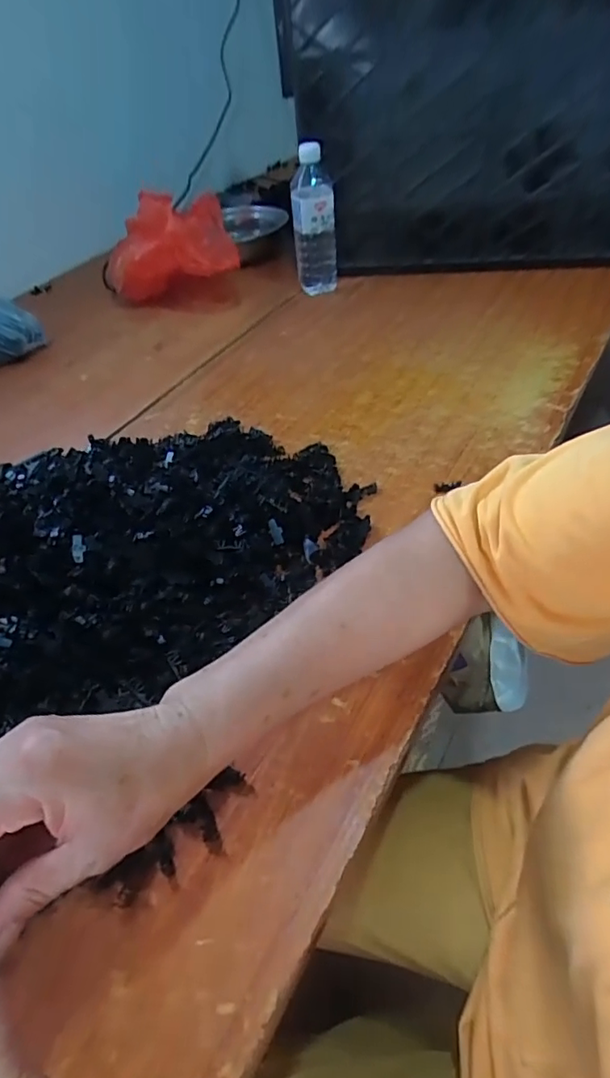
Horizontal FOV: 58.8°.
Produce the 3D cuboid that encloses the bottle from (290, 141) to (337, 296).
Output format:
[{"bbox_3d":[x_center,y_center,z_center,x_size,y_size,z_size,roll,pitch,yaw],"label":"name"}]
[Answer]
[{"bbox_3d":[0.016,-0.534,0.918,0.072,0.211,0.070,-4,46,3],"label":"bottle"}]

